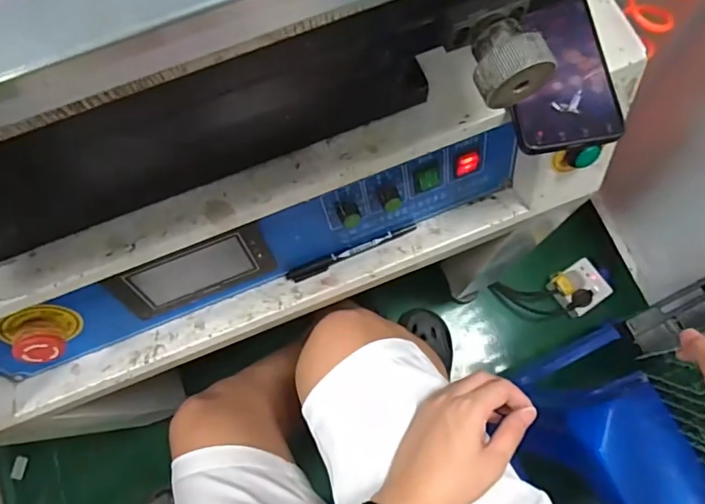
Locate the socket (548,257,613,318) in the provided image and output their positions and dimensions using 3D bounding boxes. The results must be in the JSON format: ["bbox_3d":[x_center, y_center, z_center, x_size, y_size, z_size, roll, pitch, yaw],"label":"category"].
[{"bbox_3d":[0.458,0.069,1.025,0.093,0.056,0.095,-29,75,-6],"label":"socket"}]

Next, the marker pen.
[{"bbox_3d":[0.000,0.002,0.514,0.136,0.007,0.012,-22,75,-4],"label":"marker pen"}]

